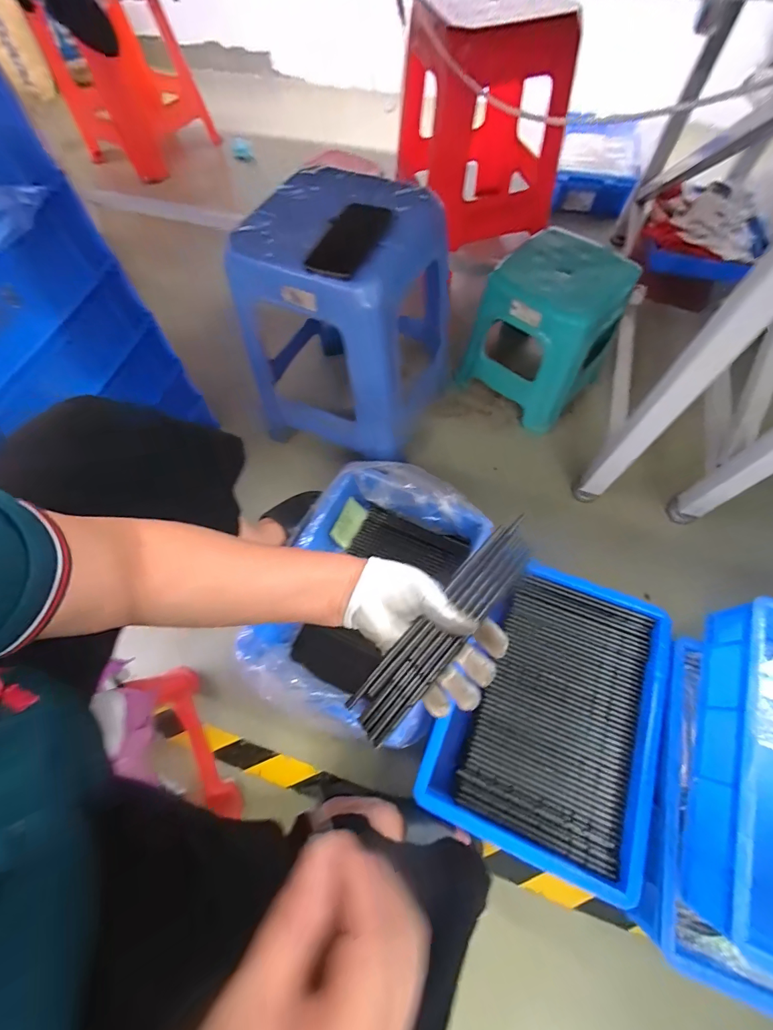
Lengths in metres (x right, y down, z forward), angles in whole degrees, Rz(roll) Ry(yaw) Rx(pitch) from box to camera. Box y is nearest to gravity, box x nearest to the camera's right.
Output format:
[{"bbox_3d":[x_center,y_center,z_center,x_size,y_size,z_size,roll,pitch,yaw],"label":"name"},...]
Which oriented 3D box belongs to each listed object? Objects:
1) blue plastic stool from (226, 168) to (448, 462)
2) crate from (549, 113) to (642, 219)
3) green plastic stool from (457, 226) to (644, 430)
[{"bbox_3d":[-0.077,-0.348,0.739,0.301,0.366,0.306,26,69,13],"label":"blue plastic stool"},{"bbox_3d":[0.656,-1.129,1.253,0.270,0.125,0.388,14,67,8],"label":"crate"},{"bbox_3d":[0.338,-0.397,0.855,0.252,0.265,0.229,38,73,17],"label":"green plastic stool"}]

